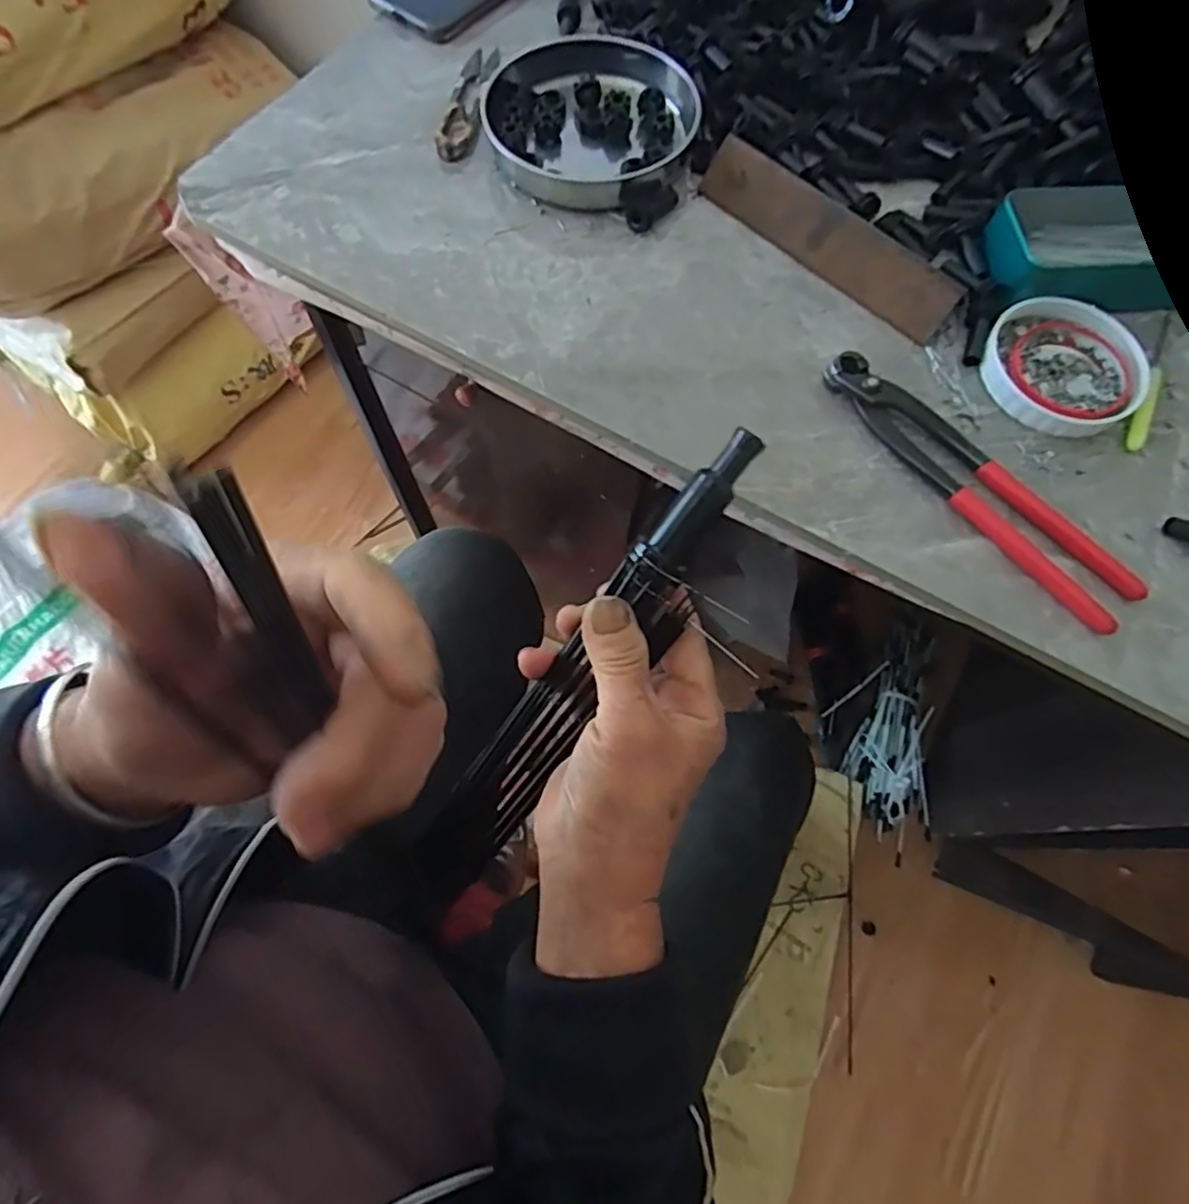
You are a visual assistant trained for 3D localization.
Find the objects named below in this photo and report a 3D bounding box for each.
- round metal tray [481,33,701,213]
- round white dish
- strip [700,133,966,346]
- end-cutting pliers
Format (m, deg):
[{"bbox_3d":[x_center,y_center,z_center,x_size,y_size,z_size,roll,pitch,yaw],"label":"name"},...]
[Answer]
[{"bbox_3d":[-0.004,-0.325,0.449,0.131,0.022,0.139,0,70,-1],"label":"round metal tray"},{"bbox_3d":[0.276,-0.139,0.393,0.090,0.015,0.085,0,70,-1],"label":"round white dish"},{"bbox_3d":[0.143,-0.227,0.417,0.178,0.037,0.006,43,37,13],"label":"strip"},{"bbox_3d":[0.206,-0.066,0.365,0.038,0.016,0.196,-39,75,-14],"label":"end-cutting pliers"}]

